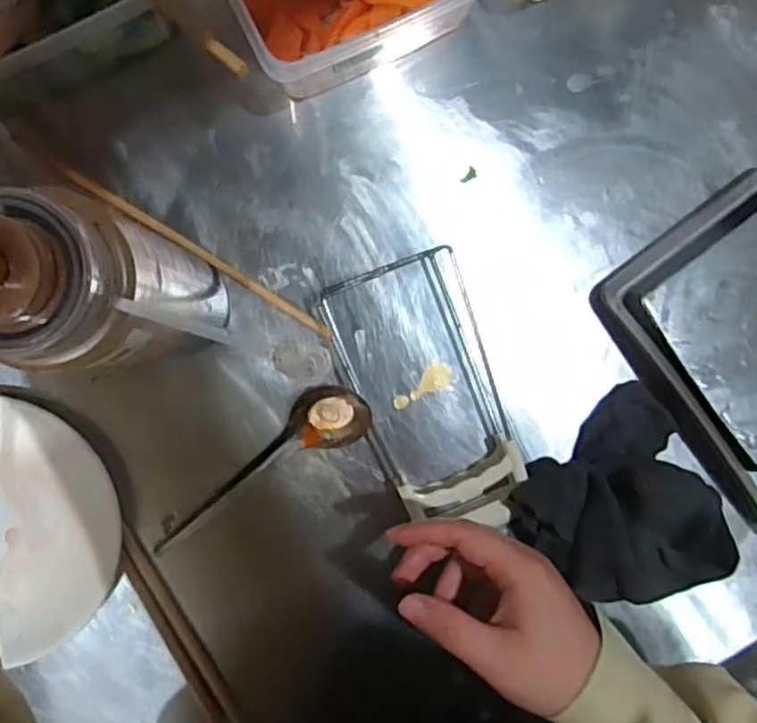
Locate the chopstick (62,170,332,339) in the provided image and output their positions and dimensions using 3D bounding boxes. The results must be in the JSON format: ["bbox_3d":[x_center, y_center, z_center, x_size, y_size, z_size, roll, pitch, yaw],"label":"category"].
[{"bbox_3d":[-0.114,-0.068,0.434,0.194,0.011,0.007,32,91,-6],"label":"chopstick"}]

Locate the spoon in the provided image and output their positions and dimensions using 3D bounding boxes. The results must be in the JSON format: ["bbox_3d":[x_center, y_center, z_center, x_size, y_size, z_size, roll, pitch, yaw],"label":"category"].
[{"bbox_3d":[-0.077,0.068,0.441,0.162,0.029,0.042,-34,84,4],"label":"spoon"}]

